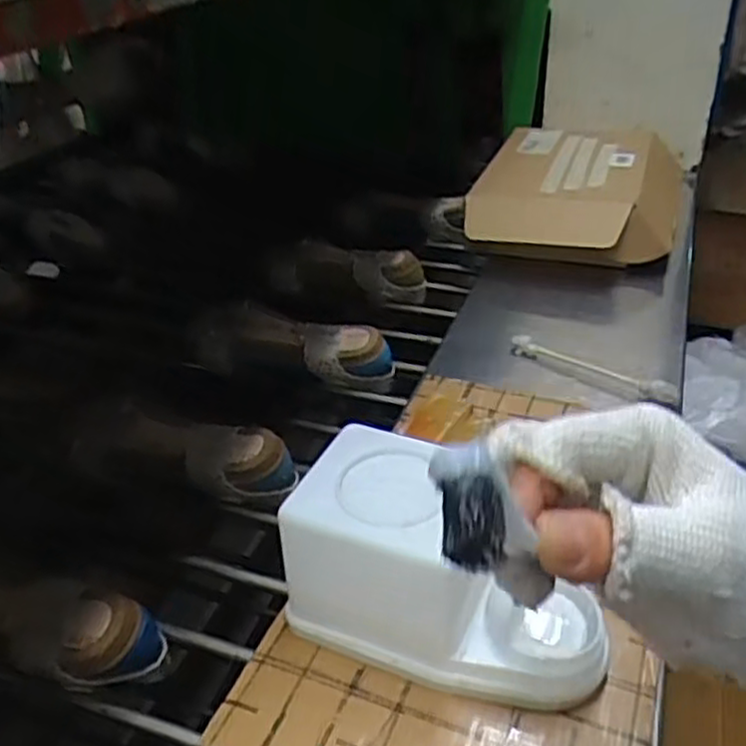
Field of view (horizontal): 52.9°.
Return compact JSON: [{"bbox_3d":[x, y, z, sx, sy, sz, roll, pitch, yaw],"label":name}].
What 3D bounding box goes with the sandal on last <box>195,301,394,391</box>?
[{"bbox_3d":[-0.090,-0.025,0.814,0.218,0.069,0.074,13,37,22],"label":"sandal on last"}]

